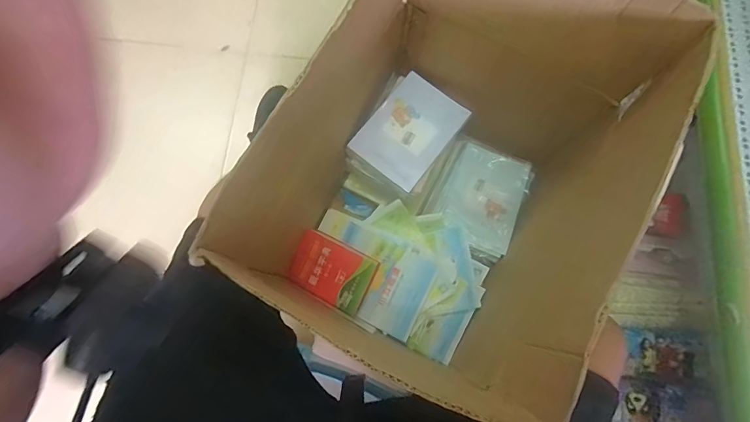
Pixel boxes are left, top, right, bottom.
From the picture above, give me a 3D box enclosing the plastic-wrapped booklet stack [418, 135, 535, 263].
[{"bbox_3d":[0.189,-0.026,0.752,0.161,0.053,0.191,27,76,5],"label":"plastic-wrapped booklet stack"}]

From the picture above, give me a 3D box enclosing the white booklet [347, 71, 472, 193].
[{"bbox_3d":[0.059,-0.133,0.672,0.123,0.008,0.178,37,74,3],"label":"white booklet"}]

